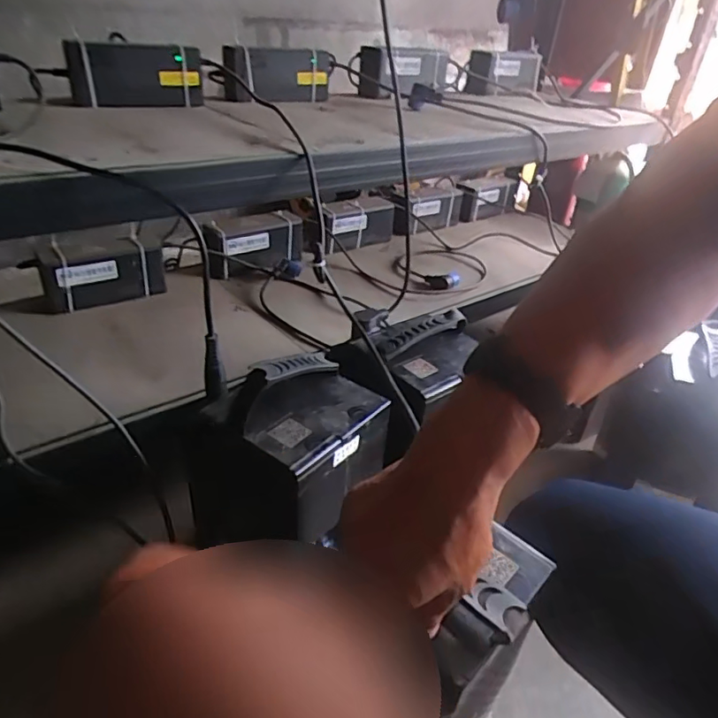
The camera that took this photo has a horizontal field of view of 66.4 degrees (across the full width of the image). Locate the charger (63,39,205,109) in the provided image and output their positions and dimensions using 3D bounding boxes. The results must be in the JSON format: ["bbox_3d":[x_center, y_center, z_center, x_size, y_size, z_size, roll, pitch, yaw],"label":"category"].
[{"bbox_3d":[-0.312,-0.399,0.772,0.180,0.078,0.045,-6,35,-17],"label":"charger"}]

